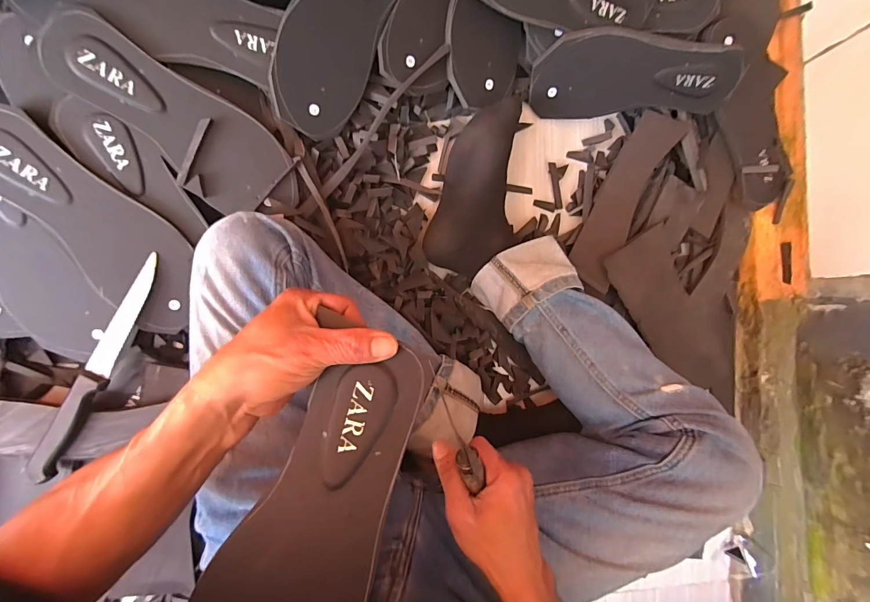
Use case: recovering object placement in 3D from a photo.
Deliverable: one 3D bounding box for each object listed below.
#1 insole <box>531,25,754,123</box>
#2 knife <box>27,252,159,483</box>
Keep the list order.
[{"bbox_3d":[0.253,-0.286,0.495,0.247,0.102,0.025,5,58,2],"label":"insole"},{"bbox_3d":[-0.355,0.069,0.404,0.027,0.012,0.249,27,85,-7],"label":"knife"}]

